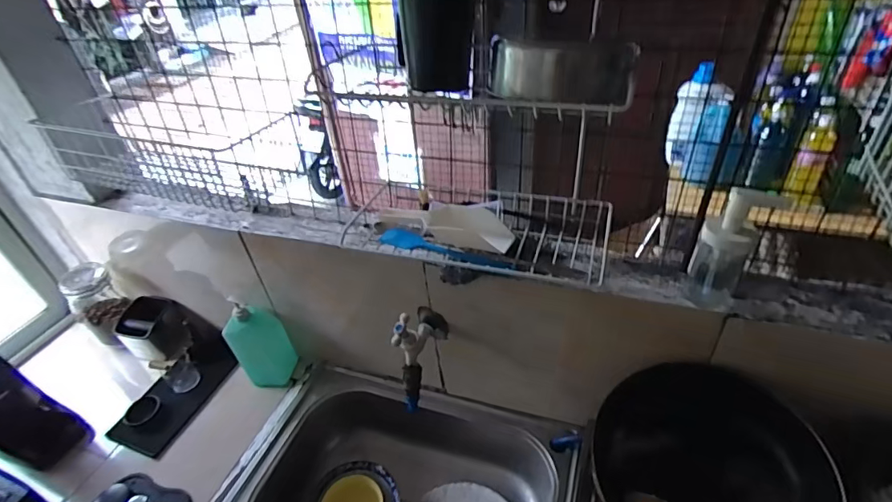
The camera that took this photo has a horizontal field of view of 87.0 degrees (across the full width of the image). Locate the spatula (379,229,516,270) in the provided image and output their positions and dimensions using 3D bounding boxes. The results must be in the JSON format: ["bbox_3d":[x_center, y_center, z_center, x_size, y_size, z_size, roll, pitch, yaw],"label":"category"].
[{"bbox_3d":[0.002,-0.002,0.673,0.201,0.023,0.038,10,41,20],"label":"spatula"}]

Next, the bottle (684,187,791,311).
[{"bbox_3d":[0.359,-0.003,0.602,0.068,0.162,0.051,-16,39,-13],"label":"bottle"}]

